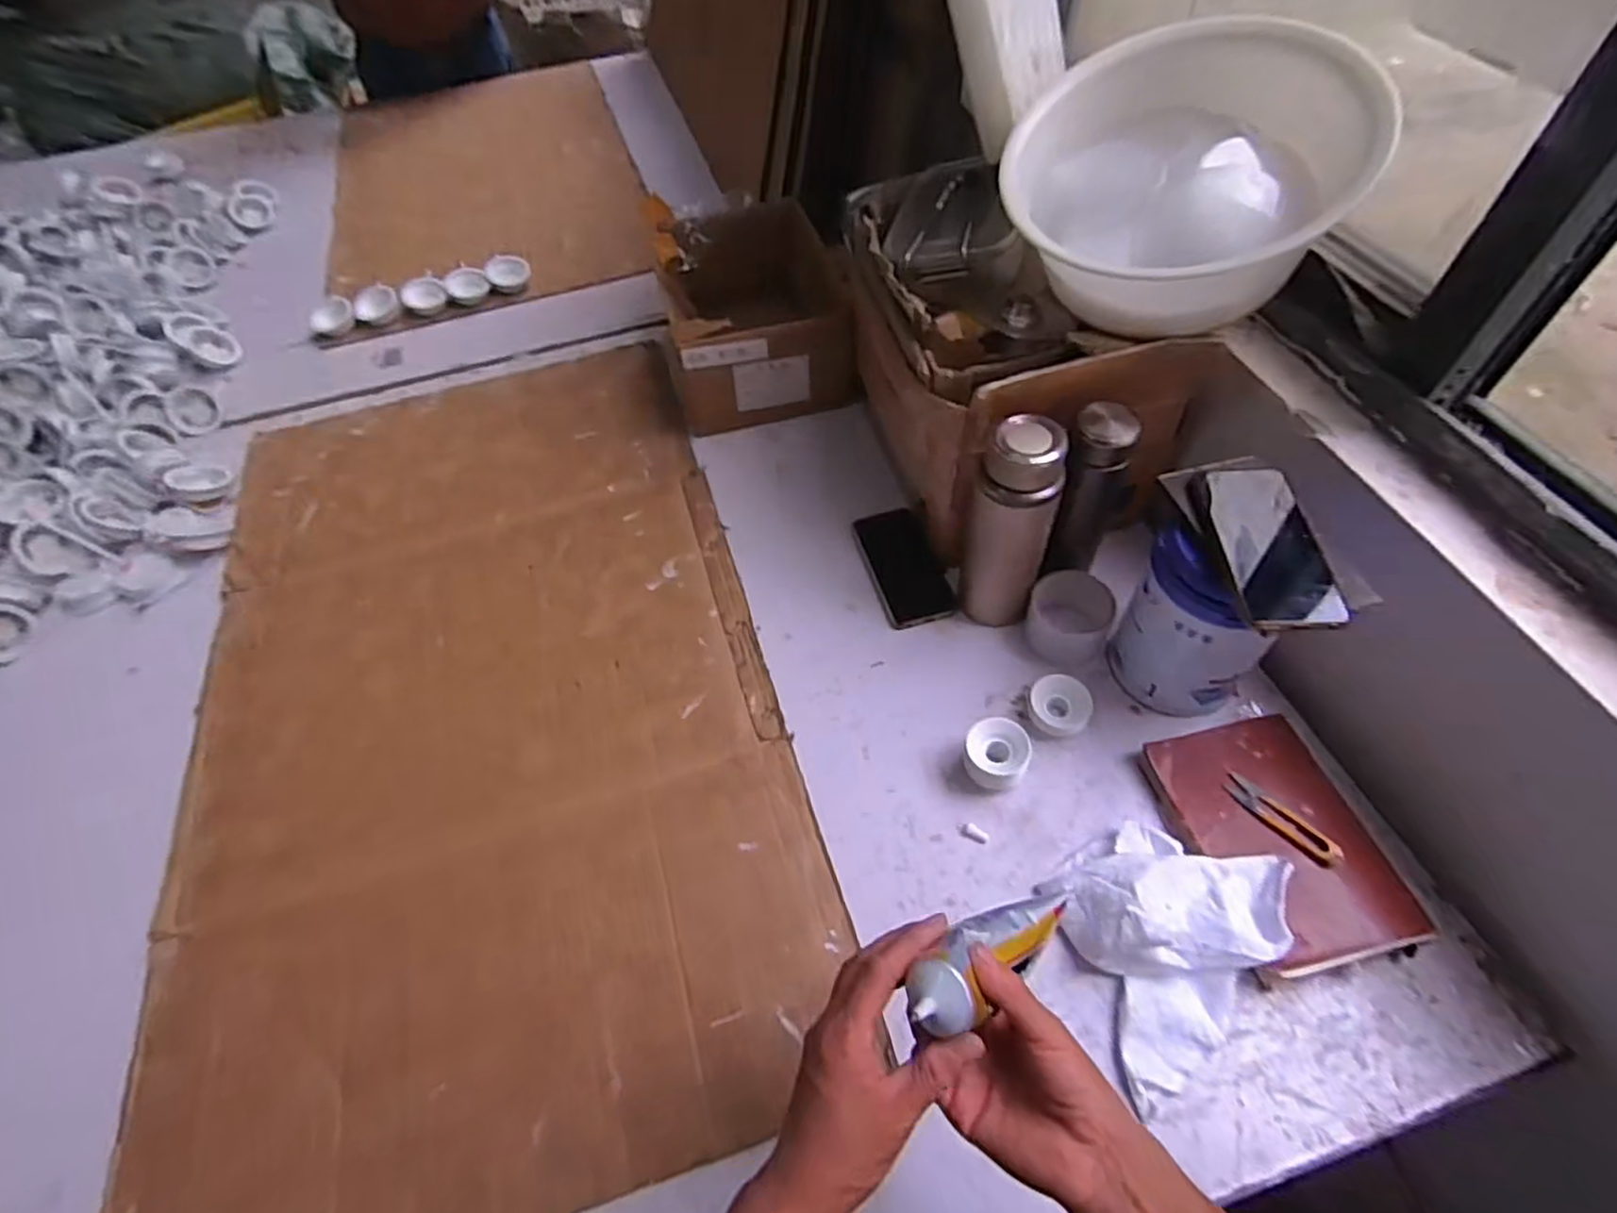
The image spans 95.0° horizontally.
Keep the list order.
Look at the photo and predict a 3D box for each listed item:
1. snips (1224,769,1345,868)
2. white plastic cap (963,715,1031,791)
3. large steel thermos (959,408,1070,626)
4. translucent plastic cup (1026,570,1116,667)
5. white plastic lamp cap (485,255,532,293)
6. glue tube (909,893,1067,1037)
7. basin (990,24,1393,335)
[{"bbox_3d":[0.408,0.185,0.643,0.028,0.017,0.098,-33,59,-19],"label":"snips"},{"bbox_3d":[0.179,0.145,0.708,0.059,0.051,0.062,-1,54,2],"label":"white plastic cap"},{"bbox_3d":[0.200,-0.072,0.742,0.080,0.244,0.064,16,56,14],"label":"large steel thermos"},{"bbox_3d":[0.271,0.014,0.776,0.082,0.065,0.093,18,57,15],"label":"translucent plastic cup"},{"bbox_3d":[-0.511,-0.570,1.263,0.071,0.027,0.084,-18,55,-10],"label":"white plastic lamp cap"},{"bbox_3d":[0.100,0.191,0.404,0.132,0.038,0.041,-8,47,-42],"label":"glue tube"},{"bbox_3d":[0.338,-0.384,0.682,0.282,0.137,0.261,-9,68,22],"label":"basin"}]

